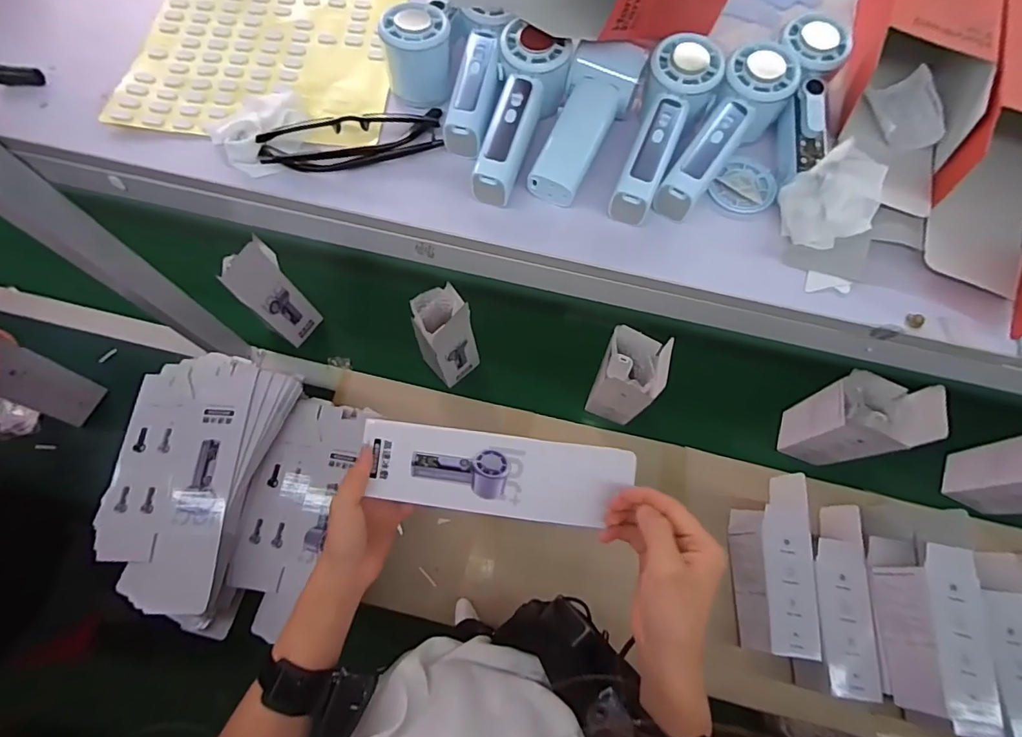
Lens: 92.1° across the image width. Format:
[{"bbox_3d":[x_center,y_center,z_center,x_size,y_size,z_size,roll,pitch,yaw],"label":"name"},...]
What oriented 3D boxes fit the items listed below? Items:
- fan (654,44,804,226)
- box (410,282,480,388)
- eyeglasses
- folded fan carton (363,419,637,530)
[{"bbox_3d":[0.178,-0.189,0.399,0.054,0.056,0.157,31,72,9],"label":"fan"},{"bbox_3d":[-0.100,-0.052,0.768,0.077,0.215,0.084,41,74,15],"label":"box"},{"bbox_3d":[-0.133,-0.197,0.410,0.152,0.033,0.048,-11,71,-5],"label":"eyeglasses"},{"bbox_3d":[-0.015,0.093,0.433,0.231,0.008,0.069,5,87,9],"label":"folded fan carton"}]

